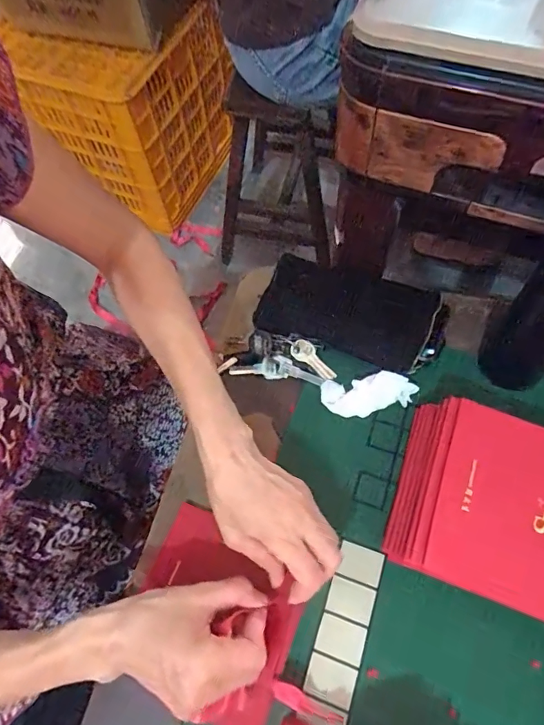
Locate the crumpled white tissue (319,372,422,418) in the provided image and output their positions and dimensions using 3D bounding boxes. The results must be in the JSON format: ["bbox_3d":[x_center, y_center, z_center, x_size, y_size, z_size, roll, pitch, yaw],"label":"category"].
[{"bbox_3d":[0.099,0.035,0.453,0.094,0.034,0.038,2,65,4],"label":"crumpled white tissue"}]

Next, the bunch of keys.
[{"bbox_3d":[0.007,-0.005,0.484,0.122,0.031,0.041,9,66,8],"label":"bunch of keys"}]

